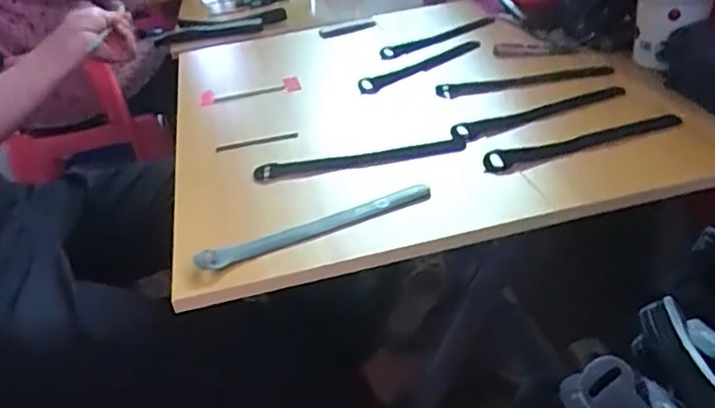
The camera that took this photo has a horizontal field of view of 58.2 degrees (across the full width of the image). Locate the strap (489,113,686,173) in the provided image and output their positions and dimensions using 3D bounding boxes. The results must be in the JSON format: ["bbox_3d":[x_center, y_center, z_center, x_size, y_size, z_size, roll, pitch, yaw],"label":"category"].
[{"bbox_3d":[0.224,-0.064,0.618,0.233,0.004,0.030,-18,32,-15],"label":"strap"}]

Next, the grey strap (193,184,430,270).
[{"bbox_3d":[-0.028,0.016,0.509,0.199,0.006,0.023,-21,33,-18],"label":"grey strap"}]

